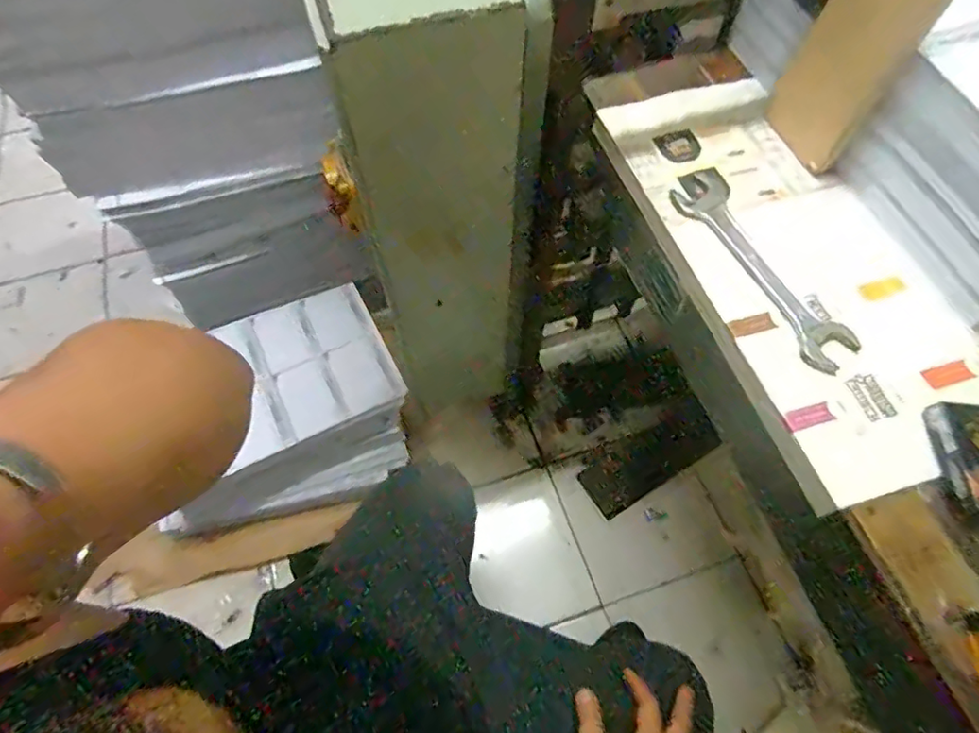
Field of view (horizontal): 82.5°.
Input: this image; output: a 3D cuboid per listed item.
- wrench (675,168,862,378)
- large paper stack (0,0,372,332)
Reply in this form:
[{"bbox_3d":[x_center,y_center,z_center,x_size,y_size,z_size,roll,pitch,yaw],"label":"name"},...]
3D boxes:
[{"bbox_3d":[0.264,-0.103,0.550,0.061,0.013,0.251,-21,64,-11],"label":"wrench"},{"bbox_3d":[-0.502,-0.478,0.983,0.462,0.689,0.356,-20,64,-11],"label":"large paper stack"}]

